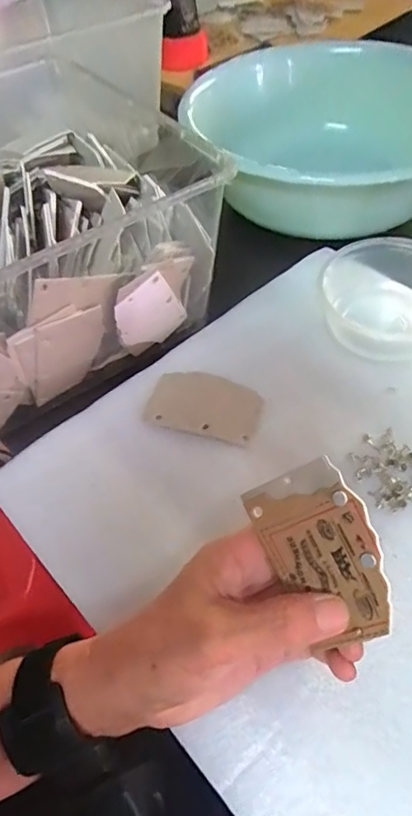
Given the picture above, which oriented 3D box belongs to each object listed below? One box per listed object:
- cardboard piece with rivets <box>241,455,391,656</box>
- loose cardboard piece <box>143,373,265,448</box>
[{"bbox_3d":[0.056,0.070,0.249,0.054,0.004,0.082,-33,75,29],"label":"cardboard piece with rivets"},{"bbox_3d":[0.000,-0.003,0.392,0.084,0.004,0.053,13,55,14],"label":"loose cardboard piece"}]

